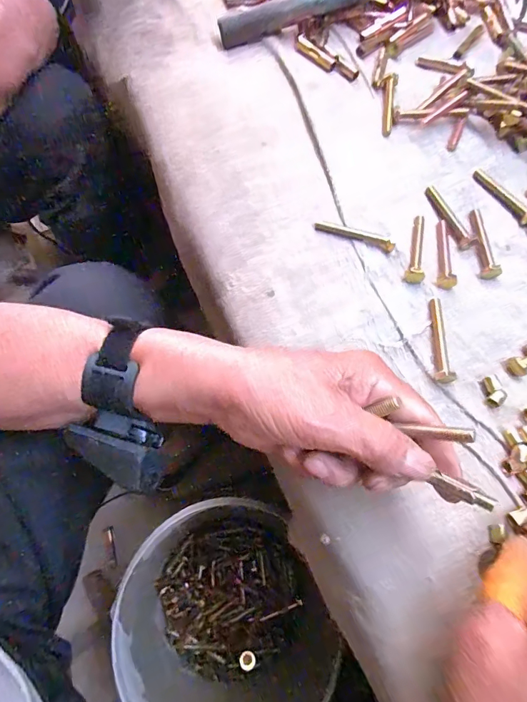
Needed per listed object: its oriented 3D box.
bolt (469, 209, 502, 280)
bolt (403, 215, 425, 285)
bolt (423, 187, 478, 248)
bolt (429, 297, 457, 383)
[{"bbox_3d":[0.177,-0.090,0.333,0.013,0.012,0.065,-1,68,0],"label":"bolt"},{"bbox_3d":[0.124,-0.084,0.330,0.013,0.010,0.066,13,69,5],"label":"bolt"},{"bbox_3d":[0.156,-0.114,0.346,0.016,0.009,0.067,-16,69,-6],"label":"bolt"},{"bbox_3d":[0.129,-0.009,0.302,0.012,0.009,0.065,1,68,1],"label":"bolt"}]

